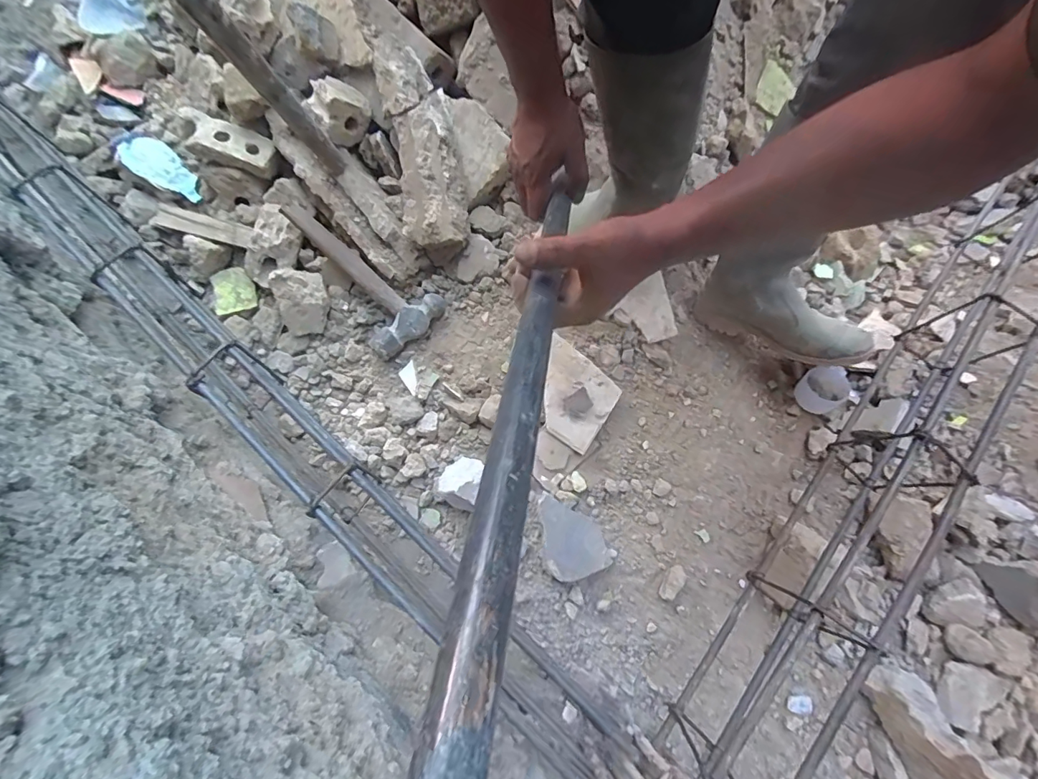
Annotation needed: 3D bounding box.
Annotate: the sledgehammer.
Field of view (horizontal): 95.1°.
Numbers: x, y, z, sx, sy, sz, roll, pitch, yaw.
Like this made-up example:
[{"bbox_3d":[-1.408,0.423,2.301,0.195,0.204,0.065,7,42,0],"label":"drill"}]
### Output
[{"bbox_3d":[-0.271,-0.187,0.797,0.286,0.061,0.134,42,74,-4],"label":"sledgehammer"}]

